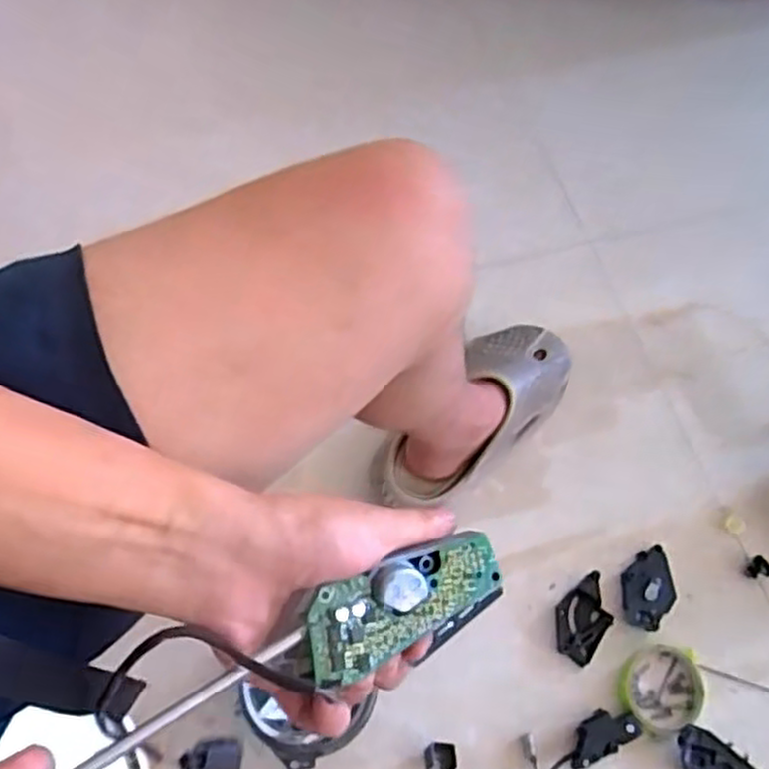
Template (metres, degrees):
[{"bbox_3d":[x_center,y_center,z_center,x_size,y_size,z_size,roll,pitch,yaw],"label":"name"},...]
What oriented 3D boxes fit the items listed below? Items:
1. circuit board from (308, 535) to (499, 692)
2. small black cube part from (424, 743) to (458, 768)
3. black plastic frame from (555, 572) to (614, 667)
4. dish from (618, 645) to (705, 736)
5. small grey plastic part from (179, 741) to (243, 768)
[{"bbox_3d":[0.012,0.097,0.336,0.101,0.010,0.036,-15,85,-32],"label":"circuit board"},{"bbox_3d":[0.054,0.368,0.732,0.032,0.032,0.028,5,66,-3],"label":"small black cube part"},{"bbox_3d":[0.215,0.251,0.804,0.053,0.013,0.088,35,68,10],"label":"black plastic frame"},{"bbox_3d":[0.288,0.318,0.780,0.088,0.022,0.084,2,66,-4],"label":"dish"},{"bbox_3d":[-0.093,0.203,0.403,0.031,0.012,0.018,3,66,-4],"label":"small grey plastic part"}]

